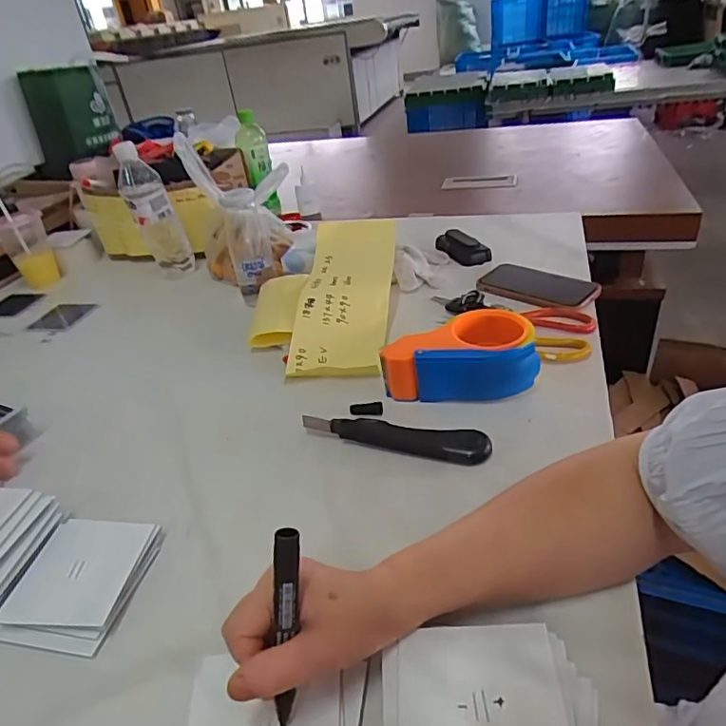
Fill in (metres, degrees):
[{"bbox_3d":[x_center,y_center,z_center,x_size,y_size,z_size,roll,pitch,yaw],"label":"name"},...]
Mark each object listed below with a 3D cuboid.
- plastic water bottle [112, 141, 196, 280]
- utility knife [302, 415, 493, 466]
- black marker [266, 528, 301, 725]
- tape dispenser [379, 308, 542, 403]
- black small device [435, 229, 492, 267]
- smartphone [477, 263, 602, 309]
[{"bbox_3d":[-0.341,-0.240,0.886,0.078,0.219,0.060,-18,35,-14],"label":"plastic water bottle"},{"bbox_3d":[0.027,0.070,0.515,0.182,0.013,0.034,4,36,17],"label":"utility knife"},{"bbox_3d":[-0.044,0.151,0.301,0.014,0.118,0.015,2,12,0],"label":"black marker"},{"bbox_3d":[0.102,-0.012,0.578,0.156,0.058,0.092,-1,35,10],"label":"tape dispenser"},{"bbox_3d":[0.153,-0.187,0.861,0.049,0.030,0.110,-26,38,-24],"label":"black small device"},{"bbox_3d":[0.237,-0.105,0.733,0.152,0.013,0.077,19,43,34],"label":"smartphone"}]

